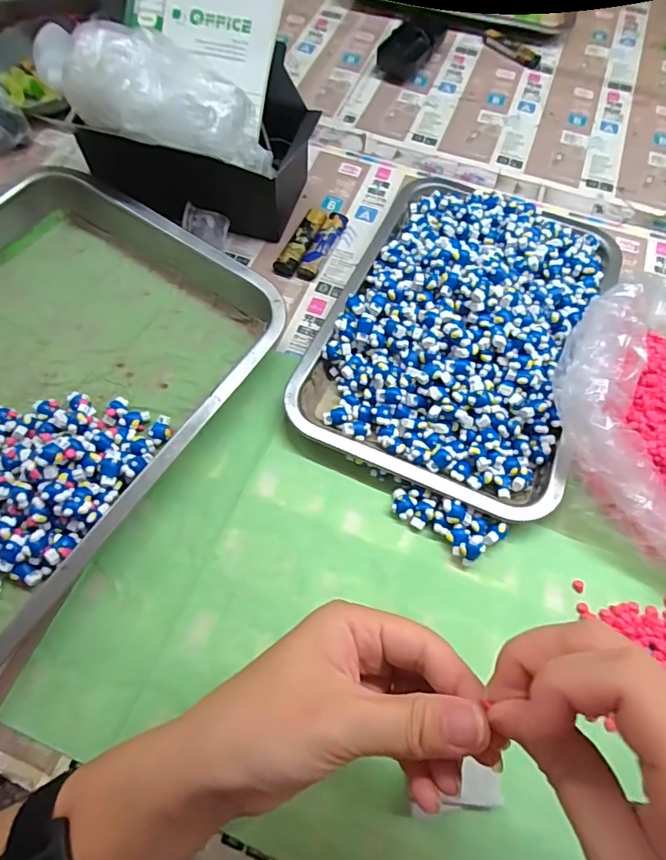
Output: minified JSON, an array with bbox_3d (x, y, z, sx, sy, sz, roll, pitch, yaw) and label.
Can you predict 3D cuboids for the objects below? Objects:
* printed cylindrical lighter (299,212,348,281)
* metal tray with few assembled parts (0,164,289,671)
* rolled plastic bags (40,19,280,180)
[{"bbox_3d":[-0.008,-0.172,0.458,0.018,0.012,0.081,20,65,9],"label":"printed cylindrical lighter"},{"bbox_3d":[-0.238,-0.024,0.354,0.280,0.054,0.362,30,66,13],"label":"metal tray with few assembled parts"},{"bbox_3d":[-0.129,-0.260,0.393,0.173,0.064,0.072,16,62,-16],"label":"rolled plastic bags"}]

